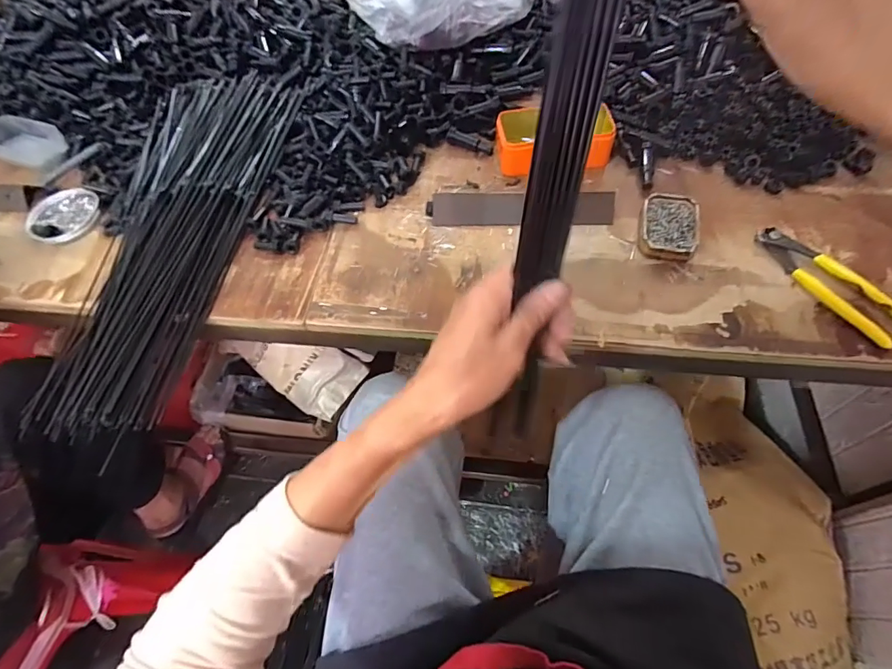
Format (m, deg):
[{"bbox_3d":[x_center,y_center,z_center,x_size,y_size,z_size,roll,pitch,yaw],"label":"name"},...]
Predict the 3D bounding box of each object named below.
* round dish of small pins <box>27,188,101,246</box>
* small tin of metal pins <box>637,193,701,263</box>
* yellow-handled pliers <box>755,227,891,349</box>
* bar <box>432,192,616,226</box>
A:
[{"bbox_3d":[-0.512,-0.161,0.626,0.088,0.016,0.088,-1,58,2],"label":"round dish of small pins"},{"bbox_3d":[0.259,-0.125,0.539,0.061,0.022,0.083,9,59,8],"label":"small tin of metal pins"},{"bbox_3d":[0.404,-0.058,0.490,0.054,0.020,0.165,-20,59,-10],"label":"yellow-handled pliers"},{"bbox_3d":[0.094,-0.156,0.577,0.218,0.012,0.040,1,95,7],"label":"bar"}]

